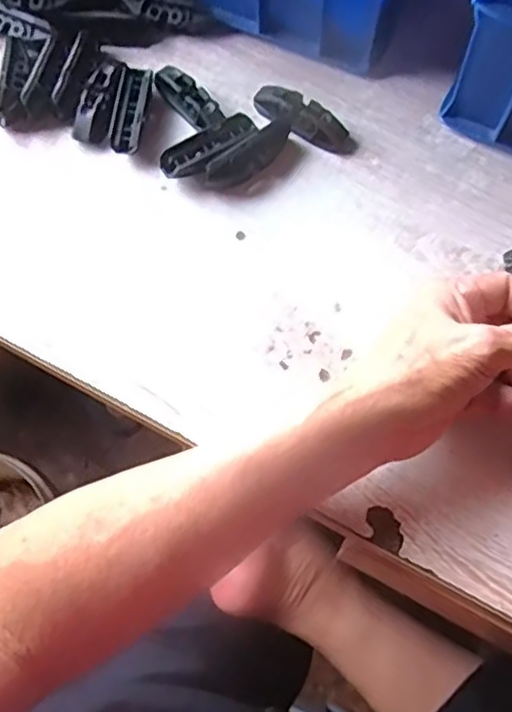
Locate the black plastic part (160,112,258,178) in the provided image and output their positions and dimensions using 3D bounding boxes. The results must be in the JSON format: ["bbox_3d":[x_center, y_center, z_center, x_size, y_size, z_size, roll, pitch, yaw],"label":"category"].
[{"bbox_3d":[-0.032,-0.143,0.454,0.071,0.017,0.022,-31,73,-10],"label":"black plastic part"}]

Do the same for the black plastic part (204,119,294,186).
[{"bbox_3d":[-0.004,-0.136,0.449,0.069,0.023,0.017,-38,74,-12],"label":"black plastic part"}]

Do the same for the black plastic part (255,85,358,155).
[{"bbox_3d":[0.034,-0.165,0.461,0.076,0.018,0.022,37,75,13],"label":"black plastic part"}]

